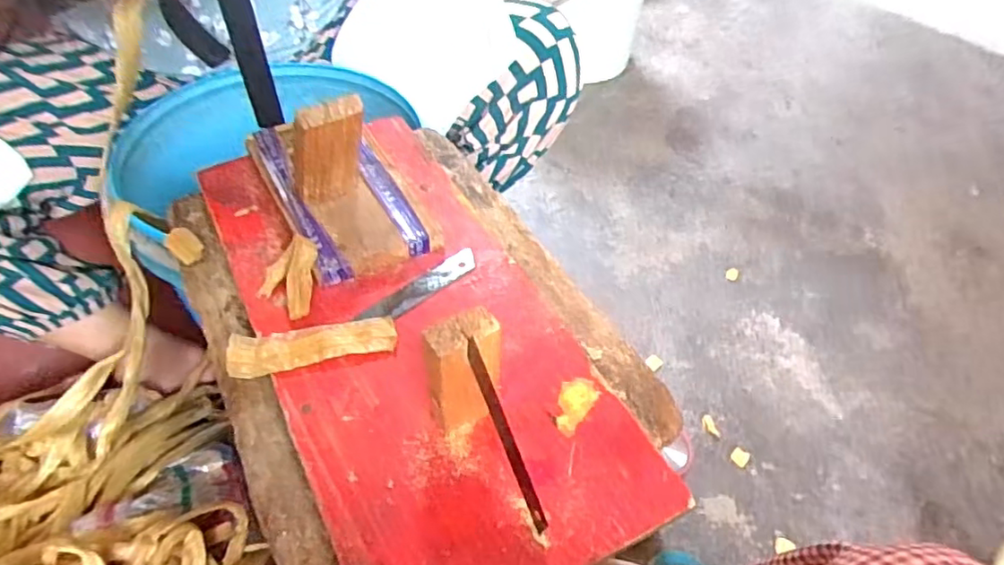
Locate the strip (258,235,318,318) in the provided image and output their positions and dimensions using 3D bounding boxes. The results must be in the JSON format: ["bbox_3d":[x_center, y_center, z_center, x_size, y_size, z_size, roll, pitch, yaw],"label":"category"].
[{"bbox_3d":[-0.134,-0.003,0.385,0.035,0.004,0.054,-4,69,18],"label":"strip"}]

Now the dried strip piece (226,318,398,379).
[{"bbox_3d":[-0.111,0.036,0.361,0.093,0.011,0.028,-8,50,-10],"label":"dried strip piece"}]

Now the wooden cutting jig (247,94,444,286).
[{"bbox_3d":[-0.113,-0.086,0.417,0.087,0.088,0.156,-24,54,-23],"label":"wooden cutting jig"}]

